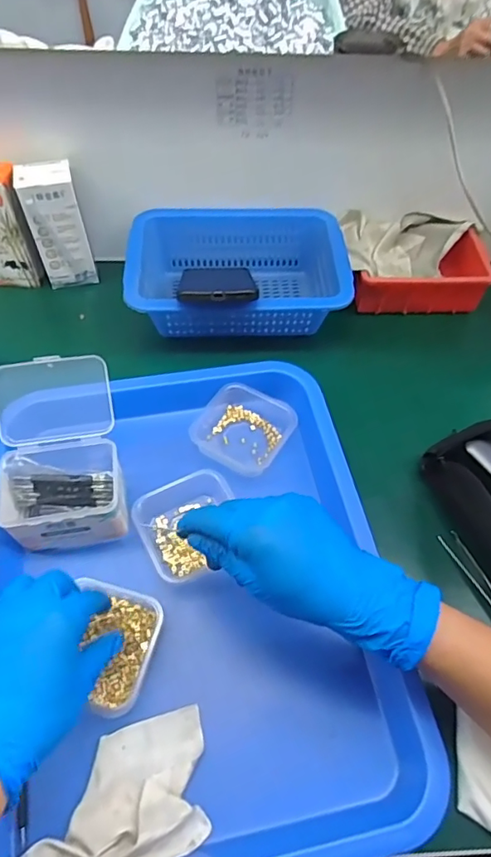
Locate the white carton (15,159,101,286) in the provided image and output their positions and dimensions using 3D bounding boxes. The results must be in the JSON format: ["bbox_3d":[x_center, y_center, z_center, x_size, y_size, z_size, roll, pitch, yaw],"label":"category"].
[{"bbox_3d":[-0.202,-0.218,0.567,0.056,0.130,0.034,-10,57,-9],"label":"white carton"}]

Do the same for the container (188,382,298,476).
[{"bbox_3d":[-0.003,0.001,0.486,0.077,0.025,0.076,30,60,17],"label":"container"}]

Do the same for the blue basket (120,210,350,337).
[{"bbox_3d":[-0.009,-0.171,0.569,0.223,0.087,0.173,-1,56,-3],"label":"blue basket"}]

